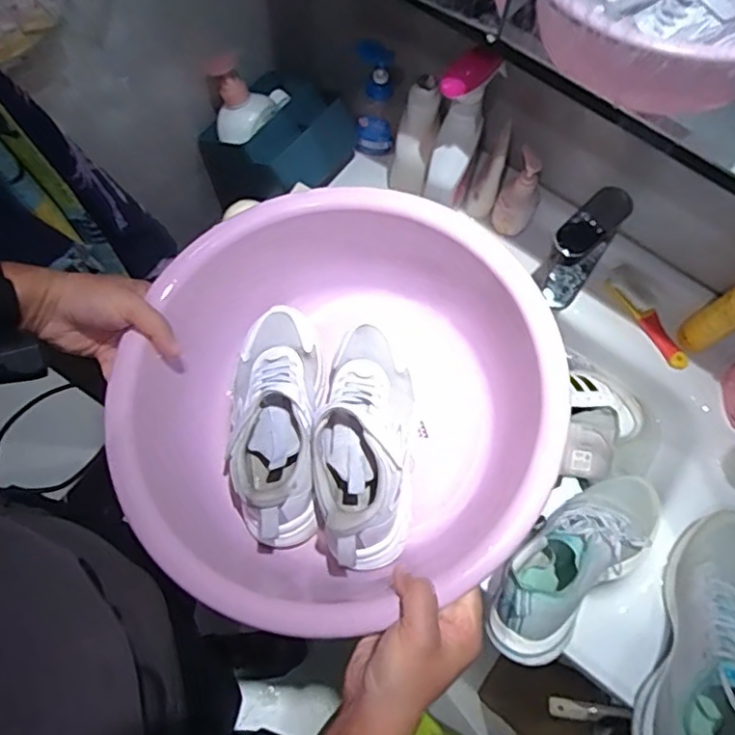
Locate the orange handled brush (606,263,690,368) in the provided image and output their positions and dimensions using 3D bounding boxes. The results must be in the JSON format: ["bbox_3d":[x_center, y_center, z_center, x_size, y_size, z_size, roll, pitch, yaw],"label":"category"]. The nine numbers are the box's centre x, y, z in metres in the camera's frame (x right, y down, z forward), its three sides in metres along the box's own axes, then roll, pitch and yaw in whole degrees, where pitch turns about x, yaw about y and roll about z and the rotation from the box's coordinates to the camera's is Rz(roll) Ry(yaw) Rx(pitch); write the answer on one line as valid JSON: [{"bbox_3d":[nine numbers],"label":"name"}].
[{"bbox_3d":[0.386,-0.070,0.816,0.038,0.024,0.156,-27,74,-11],"label":"orange handled brush"}]

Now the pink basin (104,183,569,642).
[{"bbox_3d":[-0.036,0.038,0.574,0.355,0.163,0.374,-25,74,-10],"label":"pink basin"}]

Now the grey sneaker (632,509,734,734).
[{"bbox_3d":[0.370,0.292,0.640,0.092,0.108,0.292,27,72,7],"label":"grey sneaker"}]

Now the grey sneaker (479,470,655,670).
[{"bbox_3d":[0.246,0.207,0.676,0.286,0.094,0.102,-30,73,-36],"label":"grey sneaker"}]

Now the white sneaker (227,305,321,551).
[{"bbox_3d":[-0.092,0.046,0.587,0.082,0.081,0.238,1,71,-2],"label":"white sneaker"}]

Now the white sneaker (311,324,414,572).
[{"bbox_3d":[0.001,0.065,0.570,0.097,0.083,0.233,7,71,0],"label":"white sneaker"}]

